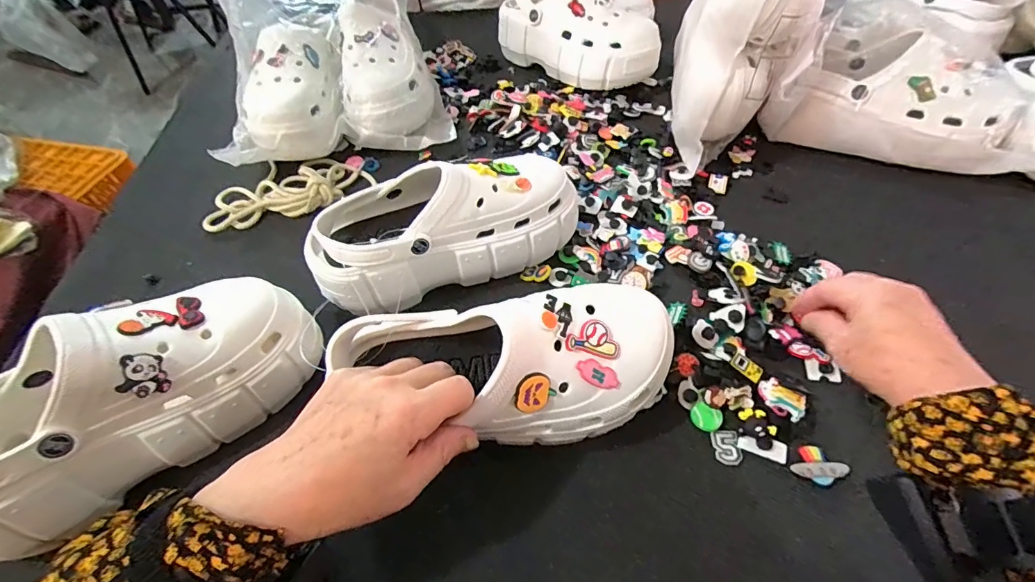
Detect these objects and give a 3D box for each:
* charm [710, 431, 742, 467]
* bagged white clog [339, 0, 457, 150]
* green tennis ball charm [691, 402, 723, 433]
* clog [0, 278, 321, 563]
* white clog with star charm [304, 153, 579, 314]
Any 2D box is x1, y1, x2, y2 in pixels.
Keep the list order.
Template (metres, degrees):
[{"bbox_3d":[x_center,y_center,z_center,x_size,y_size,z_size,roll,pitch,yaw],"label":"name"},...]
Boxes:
[{"bbox_3d":[0.161,0.121,0.351,0.020,0.004,0.025,-1,53,1],"label":"charm"},{"bbox_3d":[-0.159,-0.297,0.596,0.127,0.126,0.220,-7,53,-4],"label":"bagged white clog"},{"bbox_3d":[0.149,0.100,0.360,0.023,0.007,0.019,23,57,18],"label":"green tennis ball charm"},{"bbox_3d":[-0.275,0.071,0.321,0.248,0.101,0.096,-37,60,-23],"label":"clog"},{"bbox_3d":[-0.065,-0.067,0.424,0.244,0.104,0.099,-17,54,-11],"label":"white clog with star charm"}]

